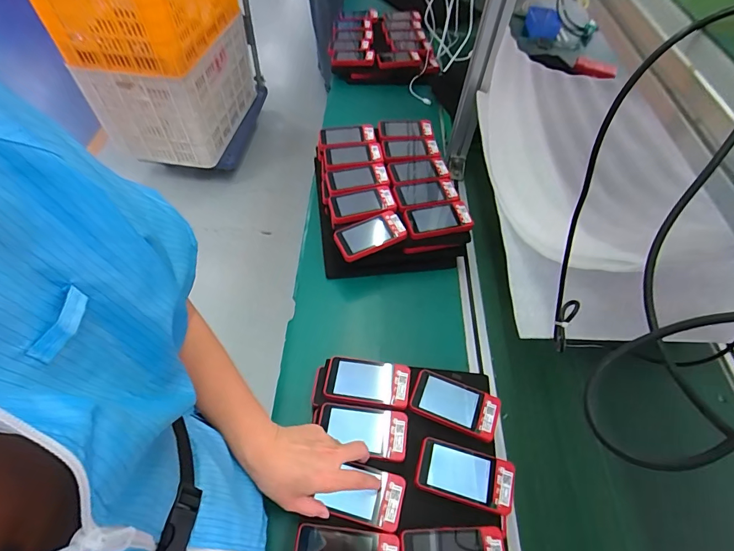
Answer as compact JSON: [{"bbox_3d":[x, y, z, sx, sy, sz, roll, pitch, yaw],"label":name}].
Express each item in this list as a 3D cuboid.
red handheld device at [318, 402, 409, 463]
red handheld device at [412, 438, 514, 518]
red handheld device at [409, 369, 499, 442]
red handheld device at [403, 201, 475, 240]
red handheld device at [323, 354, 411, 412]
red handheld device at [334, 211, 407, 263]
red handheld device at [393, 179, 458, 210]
[{"bbox_3d":[-0.007,0.209,0.530,0.119,0.014,0.063,9,55,3],"label":"red handheld device"},{"bbox_3d":[0.124,0.253,0.499,0.119,0.014,0.063,15,55,7],"label":"red handheld device"},{"bbox_3d":[0.123,0.179,0.550,0.119,0.014,0.067,19,56,10],"label":"red handheld device"},{"bbox_3d":[0.127,-0.103,0.725,0.117,0.030,0.066,-12,56,-11],"label":"red handheld device"},{"bbox_3d":[0.000,0.156,0.571,0.121,0.017,0.064,9,55,3],"label":"red handheld device"},{"bbox_3d":[0.006,-0.072,0.697,0.120,0.023,0.068,-17,57,-15],"label":"red handheld device"},{"bbox_3d":[0.113,-0.156,0.753,0.120,0.017,0.069,-6,55,-7],"label":"red handheld device"}]

